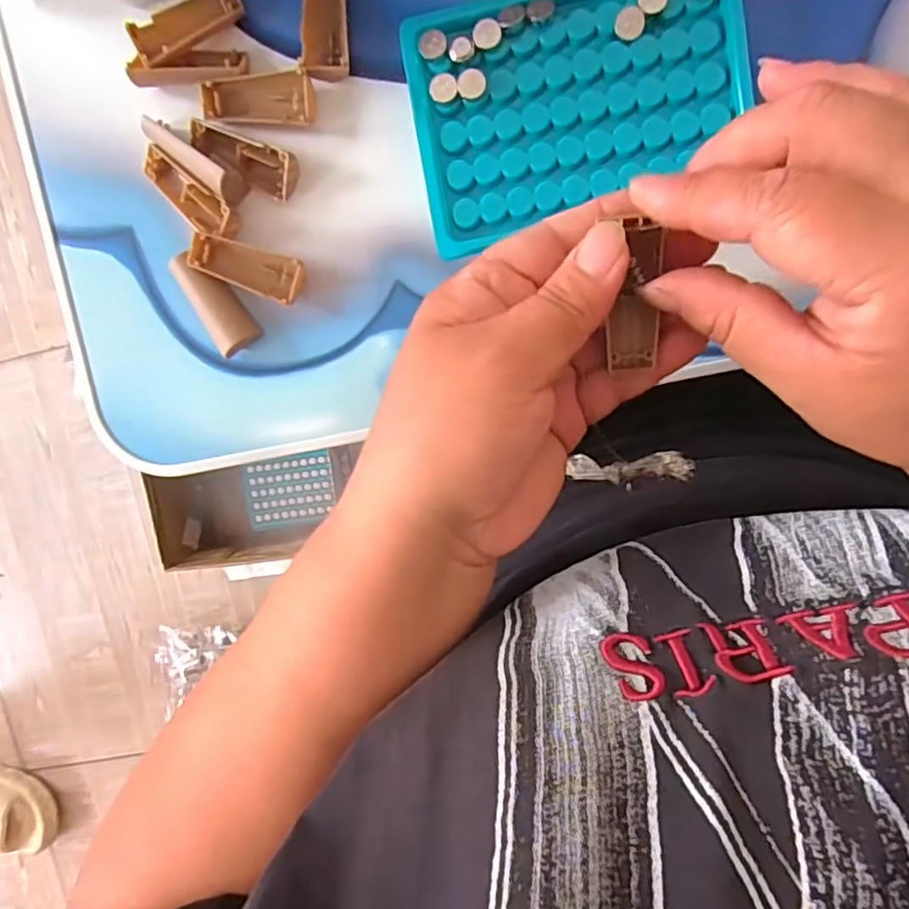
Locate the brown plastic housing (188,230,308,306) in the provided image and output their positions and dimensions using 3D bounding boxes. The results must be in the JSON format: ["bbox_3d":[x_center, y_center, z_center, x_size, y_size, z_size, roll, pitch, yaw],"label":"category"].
[{"bbox_3d":[-0.093,-0.085,0.284,0.050,0.013,0.020,20,99,3],"label":"brown plastic housing"}]

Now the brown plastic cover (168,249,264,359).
[{"bbox_3d":[-0.111,-0.071,0.289,0.020,0.011,0.048,-34,93,9],"label":"brown plastic cover"}]

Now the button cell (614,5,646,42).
[{"bbox_3d":[0.069,-0.169,0.246,0.011,0.005,0.010,-13,96,8],"label":"button cell"}]

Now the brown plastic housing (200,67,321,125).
[{"bbox_3d":[-0.087,-0.158,0.278,0.050,0.011,0.020,4,98,6],"label":"brown plastic housing"}]

